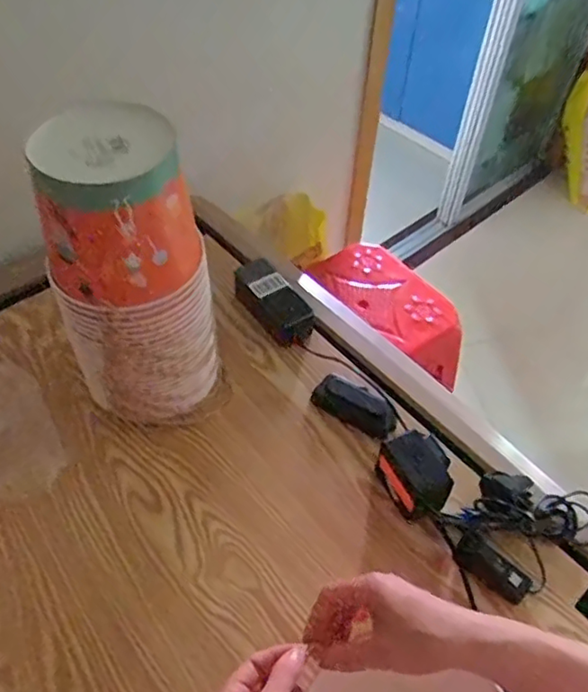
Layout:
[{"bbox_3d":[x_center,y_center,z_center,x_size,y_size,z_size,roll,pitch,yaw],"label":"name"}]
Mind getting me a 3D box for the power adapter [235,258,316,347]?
[{"bbox_3d":[-0.028,-0.064,0.841,0.061,0.045,0.138,-31,59,-27],"label":"power adapter"}]

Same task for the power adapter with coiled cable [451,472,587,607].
[{"bbox_3d":[0.253,0.191,0.664,0.183,0.041,0.117,-25,57,-23],"label":"power adapter with coiled cable"}]

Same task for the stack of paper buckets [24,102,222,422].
[{"bbox_3d":[-0.169,-0.070,0.662,0.160,0.325,0.160,-11,51,-12],"label":"stack of paper buckets"}]

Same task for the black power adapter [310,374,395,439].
[{"bbox_3d":[0.076,0.075,0.754,0.107,0.019,0.048,31,54,20],"label":"black power adapter"}]

